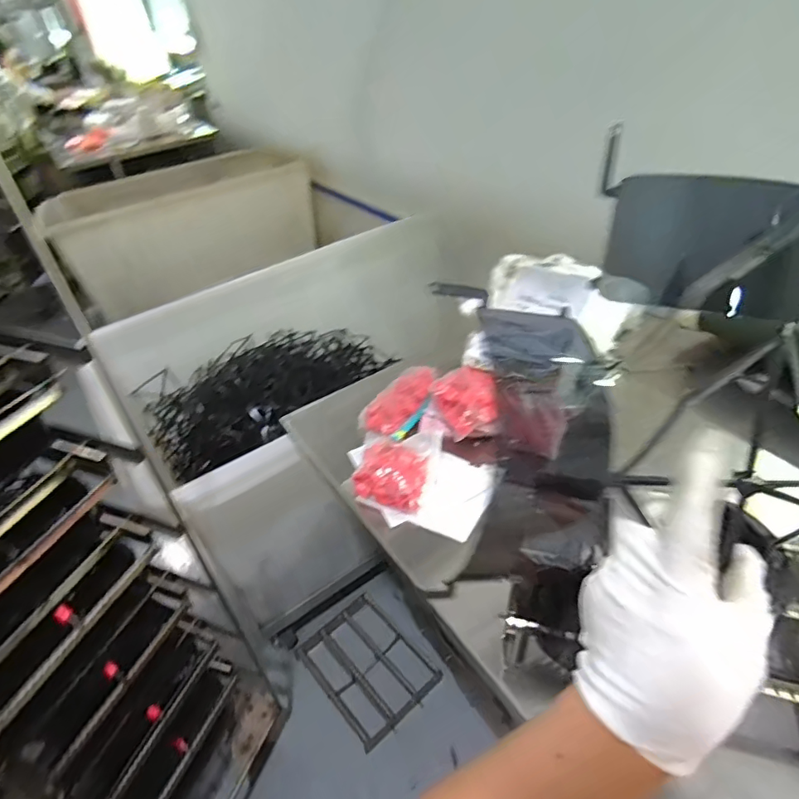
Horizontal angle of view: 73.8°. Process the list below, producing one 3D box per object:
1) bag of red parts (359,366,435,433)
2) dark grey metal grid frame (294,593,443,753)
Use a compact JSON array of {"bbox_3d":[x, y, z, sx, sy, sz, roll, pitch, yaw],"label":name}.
[{"bbox_3d":[0.005,0.005,0.928,0.083,0.040,0.161,35,65,30],"label":"bag of red parts"},{"bbox_3d":[-0.088,0.697,1.402,0.245,0.030,0.320,-33,53,-28],"label":"dark grey metal grid frame"}]

